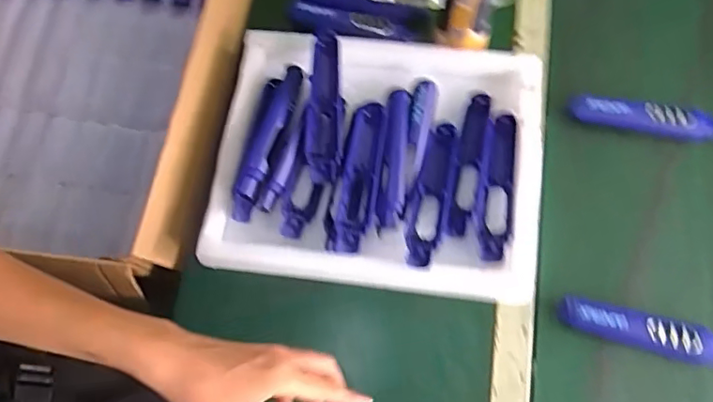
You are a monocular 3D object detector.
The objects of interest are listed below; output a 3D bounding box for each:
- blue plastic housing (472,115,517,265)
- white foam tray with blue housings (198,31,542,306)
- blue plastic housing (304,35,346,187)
[{"bbox_3d":[0.153,-0.014,0.608,0.038,0.018,0.164,6,71,4],"label":"blue plastic housing"},{"bbox_3d":[0.024,-0.046,0.633,0.347,0.065,0.282,7,71,4],"label":"white foam tray with blue housings"},{"bbox_3d":[-0.037,-0.108,0.629,0.044,0.018,0.174,1,70,2],"label":"blue plastic housing"}]

